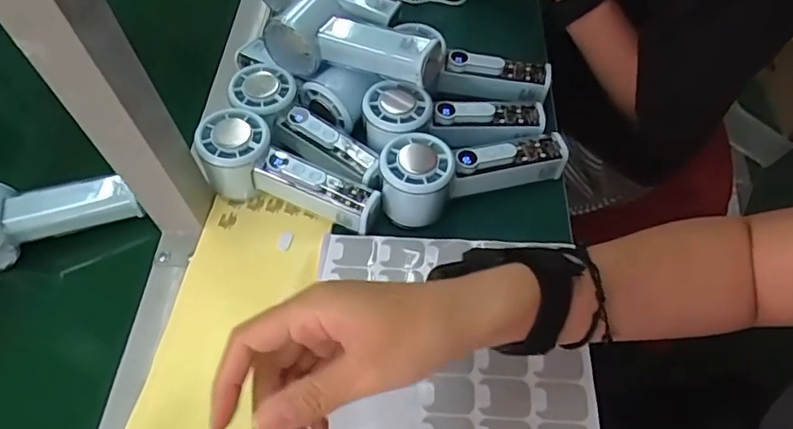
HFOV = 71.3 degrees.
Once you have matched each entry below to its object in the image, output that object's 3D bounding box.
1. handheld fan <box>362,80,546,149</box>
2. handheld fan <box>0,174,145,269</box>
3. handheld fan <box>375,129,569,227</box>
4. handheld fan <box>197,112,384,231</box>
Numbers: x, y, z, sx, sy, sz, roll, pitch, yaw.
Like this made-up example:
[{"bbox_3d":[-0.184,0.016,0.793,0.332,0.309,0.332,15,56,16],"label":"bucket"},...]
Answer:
[{"bbox_3d":[0.049,-0.082,0.473,0.156,0.038,0.051,2,55,-10],"label":"handheld fan"},{"bbox_3d":[-0.290,0.000,0.450,0.145,0.043,0.058,-10,56,-2],"label":"handheld fan"},{"bbox_3d":[0.062,-0.040,0.449,0.153,0.054,0.057,-19,57,-8],"label":"handheld fan"},{"bbox_3d":[-0.089,-0.029,0.458,0.153,0.055,0.056,24,60,2],"label":"handheld fan"}]

